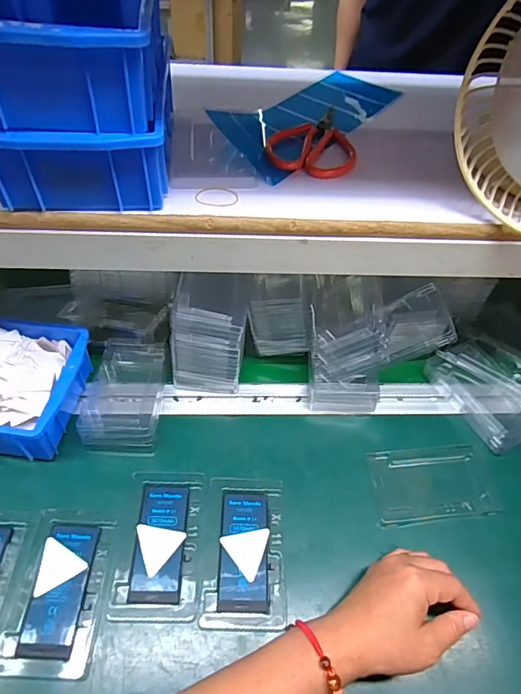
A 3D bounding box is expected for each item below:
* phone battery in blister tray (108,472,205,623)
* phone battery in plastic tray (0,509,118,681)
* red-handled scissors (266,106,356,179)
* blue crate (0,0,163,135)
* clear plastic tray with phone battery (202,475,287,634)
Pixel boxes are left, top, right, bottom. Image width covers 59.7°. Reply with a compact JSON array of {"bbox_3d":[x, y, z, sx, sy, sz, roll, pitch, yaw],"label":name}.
[{"bbox_3d":[-0.091,0.176,0.416,0.071,0.004,0.127,1,51,-3],"label":"phone battery in blister tray"},{"bbox_3d":[-0.171,0.204,0.388,0.072,0.004,0.127,2,51,-2],"label":"phone battery in plastic tray"},{"bbox_3d":[0.055,-0.206,0.443,0.081,0.011,0.130,13,52,6],"label":"red-handled scissors"},{"bbox_3d":[-0.143,-0.229,0.329,0.122,0.062,0.193,-4,52,-7],"label":"blue crate"},{"bbox_3d":[-0.014,0.183,0.417,0.071,0.006,0.127,2,51,-2],"label":"clear plastic tray with phone battery"}]

